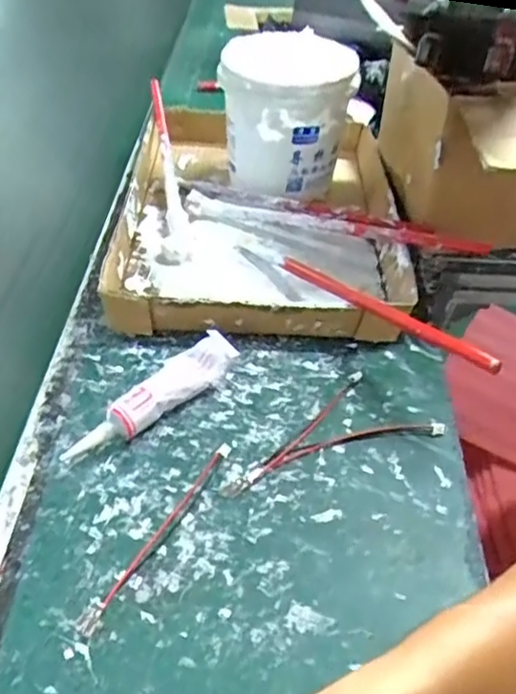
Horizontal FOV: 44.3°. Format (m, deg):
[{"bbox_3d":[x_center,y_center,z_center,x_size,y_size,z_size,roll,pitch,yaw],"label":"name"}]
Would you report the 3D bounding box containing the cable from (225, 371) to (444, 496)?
[{"bbox_3d":[0.042,0.053,0.418,0.147,0.006,0.066,-17,48,-17],"label":"cable"}]

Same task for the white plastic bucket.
[{"bbox_3d":[0.030,-0.229,0.620,0.125,0.113,0.163,7,44,2],"label":"white plastic bucket"}]

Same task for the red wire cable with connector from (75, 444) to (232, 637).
[{"bbox_3d":[-0.056,0.105,0.367,0.010,0.007,0.135,24,49,21],"label":"red wire cable with connector"}]

